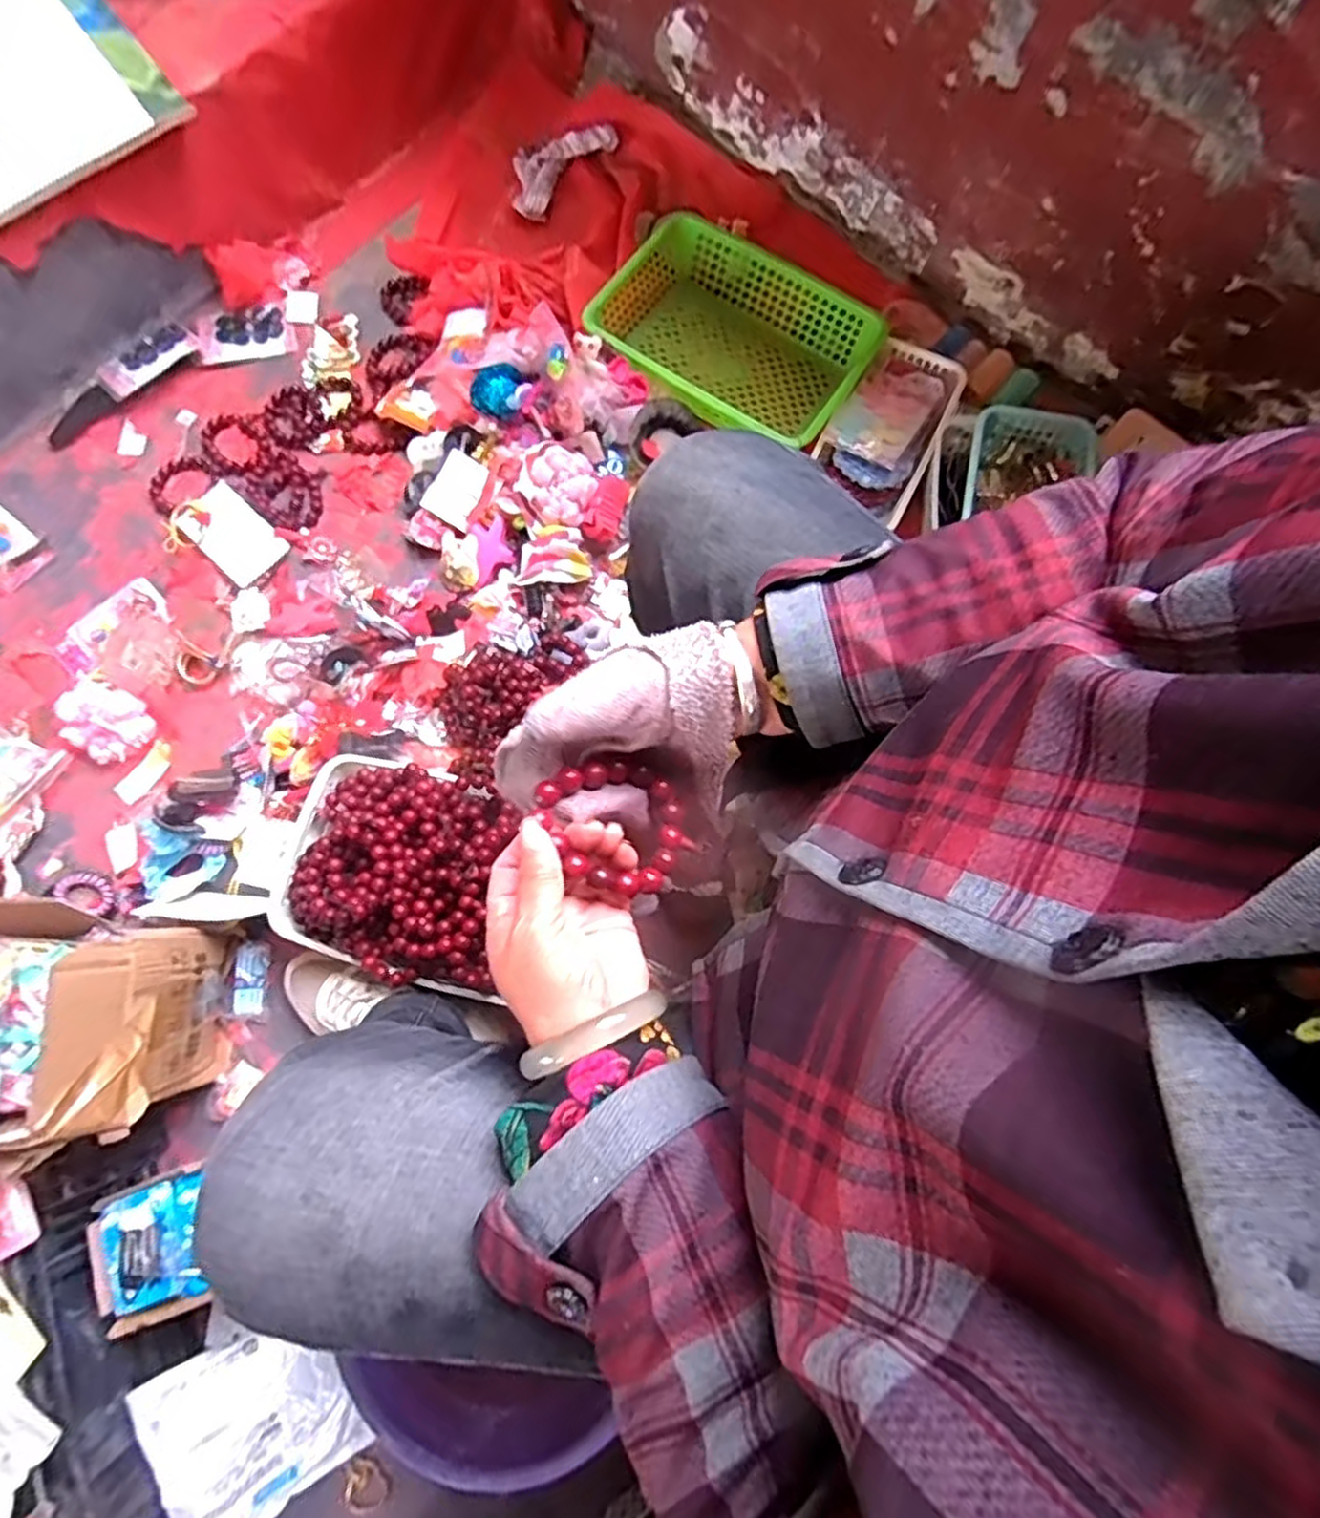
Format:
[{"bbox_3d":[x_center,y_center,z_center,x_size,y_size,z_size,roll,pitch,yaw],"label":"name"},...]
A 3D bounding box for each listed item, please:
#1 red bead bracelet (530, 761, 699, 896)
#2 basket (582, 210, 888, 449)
[{"bbox_3d":[-0.023,0.039,0.405,0.082,0.016,0.082,11,69,-29],"label":"red bead bracelet"},{"bbox_3d":[0.089,-0.531,0.931,0.336,0.092,0.248,31,79,7],"label":"basket"}]

